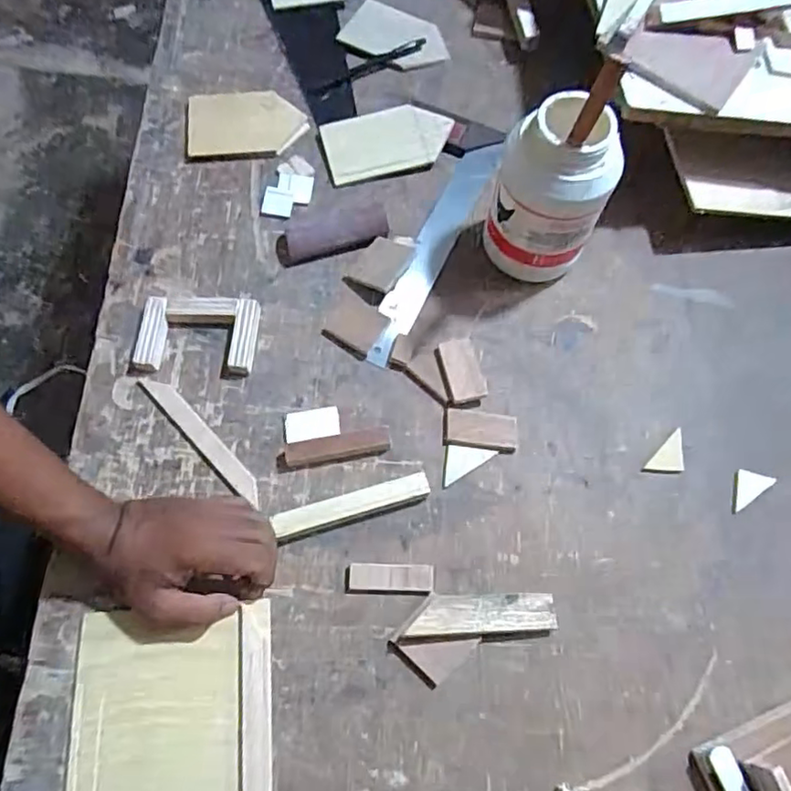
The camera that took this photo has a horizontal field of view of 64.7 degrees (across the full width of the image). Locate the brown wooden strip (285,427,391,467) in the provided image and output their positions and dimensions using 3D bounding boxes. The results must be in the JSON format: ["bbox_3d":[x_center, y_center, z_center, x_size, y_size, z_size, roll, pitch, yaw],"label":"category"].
[{"bbox_3d":[-0.049,0.044,0.530,0.088,0.017,0.020,-10,68,-6],"label":"brown wooden strip"}]

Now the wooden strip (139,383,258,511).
[{"bbox_3d":[-0.170,0.035,0.546,0.021,0.004,0.148,-42,75,-16],"label":"wooden strip"}]

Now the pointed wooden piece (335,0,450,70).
[{"bbox_3d":[0.002,-0.421,0.733,0.125,0.014,0.089,30,70,10],"label":"pointed wooden piece"}]

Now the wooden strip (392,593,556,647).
[{"bbox_3d":[0.063,0.173,0.487,0.120,0.025,0.034,-2,68,-3],"label":"wooden strip"}]

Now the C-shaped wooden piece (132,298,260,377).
[{"bbox_3d":[-0.181,-0.055,0.569,0.105,0.021,0.067,3,68,-1],"label":"C-shaped wooden piece"}]

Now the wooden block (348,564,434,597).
[{"bbox_3d":[-0.005,0.148,0.502,0.068,0.007,0.024,2,68,-1],"label":"wooden block"}]

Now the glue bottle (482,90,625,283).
[{"bbox_3d":[0.135,-0.179,0.555,0.096,0.160,0.085,22,69,7],"label":"glue bottle"}]

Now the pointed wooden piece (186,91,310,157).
[{"bbox_3d":[-0.161,-0.293,0.674,0.124,0.009,0.083,0,68,-2],"label":"pointed wooden piece"}]

